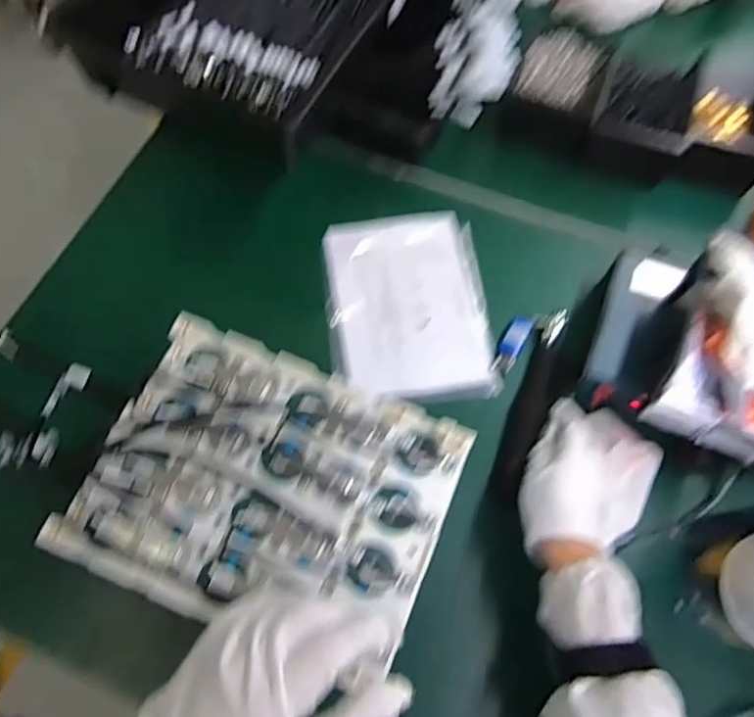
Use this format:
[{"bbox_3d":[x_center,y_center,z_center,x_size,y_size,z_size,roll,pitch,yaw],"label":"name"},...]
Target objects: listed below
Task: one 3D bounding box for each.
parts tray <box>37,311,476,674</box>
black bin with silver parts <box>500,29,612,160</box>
[{"bbox_3d":[-0.073,0.087,0.393,0.233,0.018,0.178,21,67,9],"label":"parts tray"},{"bbox_3d":[0.220,-0.329,0.702,0.102,0.066,0.166,18,67,8],"label":"black bin with silver parts"}]

